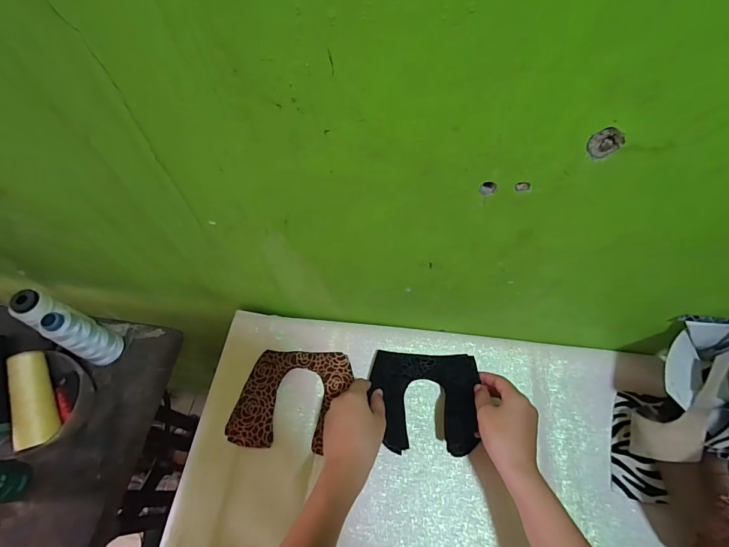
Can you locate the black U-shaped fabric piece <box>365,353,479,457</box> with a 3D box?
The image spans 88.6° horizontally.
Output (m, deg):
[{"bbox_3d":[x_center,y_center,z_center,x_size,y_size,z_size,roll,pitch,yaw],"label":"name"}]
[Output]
[{"bbox_3d":[0.075,0.160,0.477,0.130,0.029,0.119,3,60,4],"label":"black U-shaped fabric piece"}]

